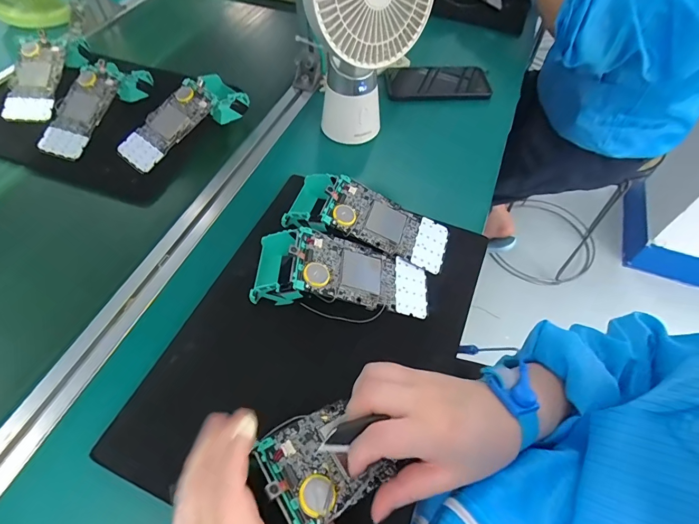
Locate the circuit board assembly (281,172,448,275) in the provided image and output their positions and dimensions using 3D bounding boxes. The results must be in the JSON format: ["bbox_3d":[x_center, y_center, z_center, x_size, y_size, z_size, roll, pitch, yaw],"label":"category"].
[{"bbox_3d":[0.020,-0.045,0.422,0.175,0.050,0.075,15,54,12],"label":"circuit board assembly"}]

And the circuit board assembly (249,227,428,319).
[{"bbox_3d":[-0.005,0.014,0.383,0.171,0.055,0.082,10,52,-8],"label":"circuit board assembly"}]

